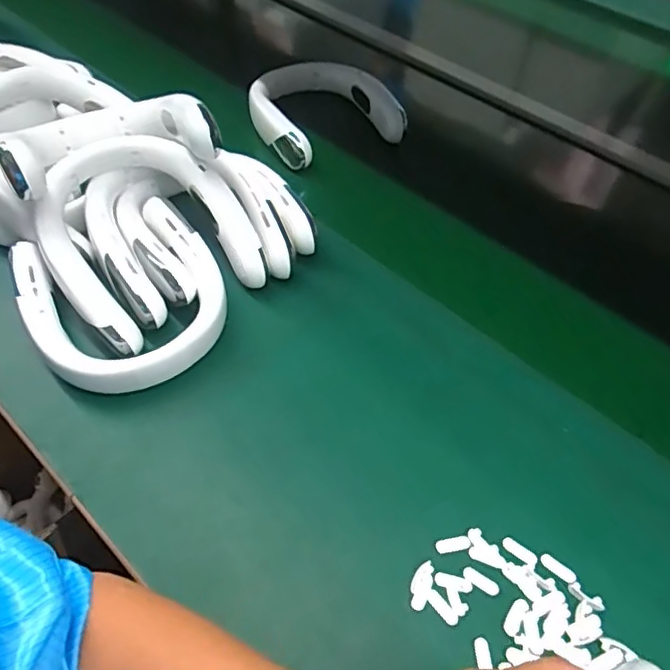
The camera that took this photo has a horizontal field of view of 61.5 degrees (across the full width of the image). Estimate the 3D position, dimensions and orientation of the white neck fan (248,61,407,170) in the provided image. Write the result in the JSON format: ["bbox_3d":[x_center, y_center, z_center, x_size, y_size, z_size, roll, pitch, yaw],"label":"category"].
[{"bbox_3d":[-0.021,-0.321,0.808,0.198,0.063,0.188,-23,58,-19],"label":"white neck fan"}]

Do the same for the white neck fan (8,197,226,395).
[{"bbox_3d":[-0.206,-0.037,0.558,0.177,0.057,0.188,-25,58,-21],"label":"white neck fan"}]

